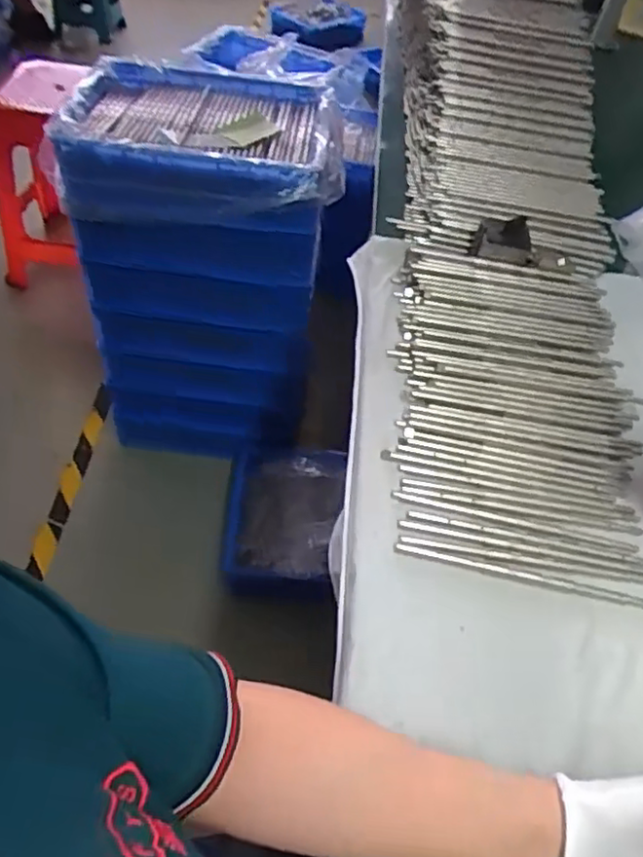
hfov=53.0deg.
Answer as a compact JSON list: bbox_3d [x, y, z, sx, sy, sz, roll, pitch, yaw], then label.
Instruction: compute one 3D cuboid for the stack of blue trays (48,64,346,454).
[{"bbox_3d":[-0.207,-0.287,1.294,0.440,0.657,0.350,14,50,5],"label":"stack of blue trays"}]

